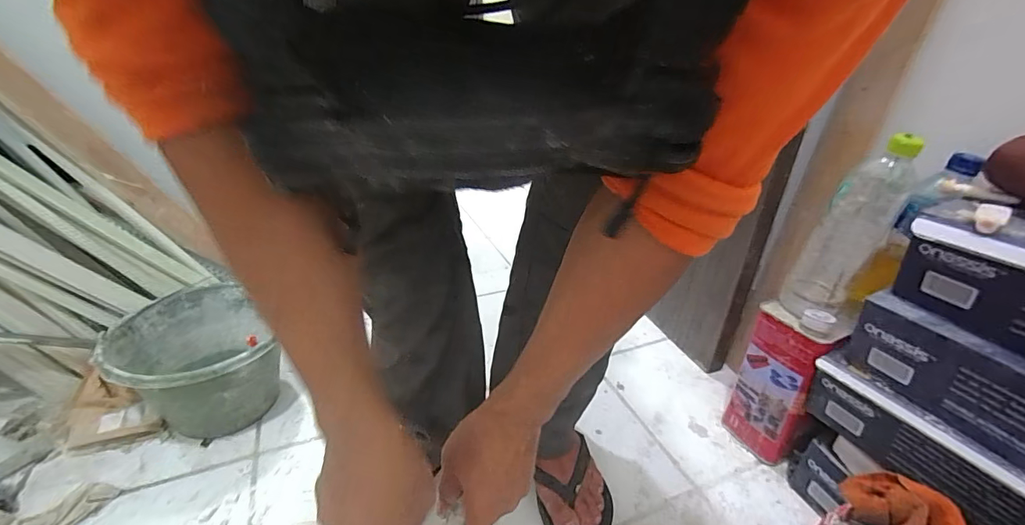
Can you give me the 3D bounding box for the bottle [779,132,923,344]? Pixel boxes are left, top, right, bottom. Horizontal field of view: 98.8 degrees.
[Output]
[{"bbox_3d":[0.437,-0.027,0.577,0.090,0.253,0.089,22,36,33],"label":"bottle"}]

